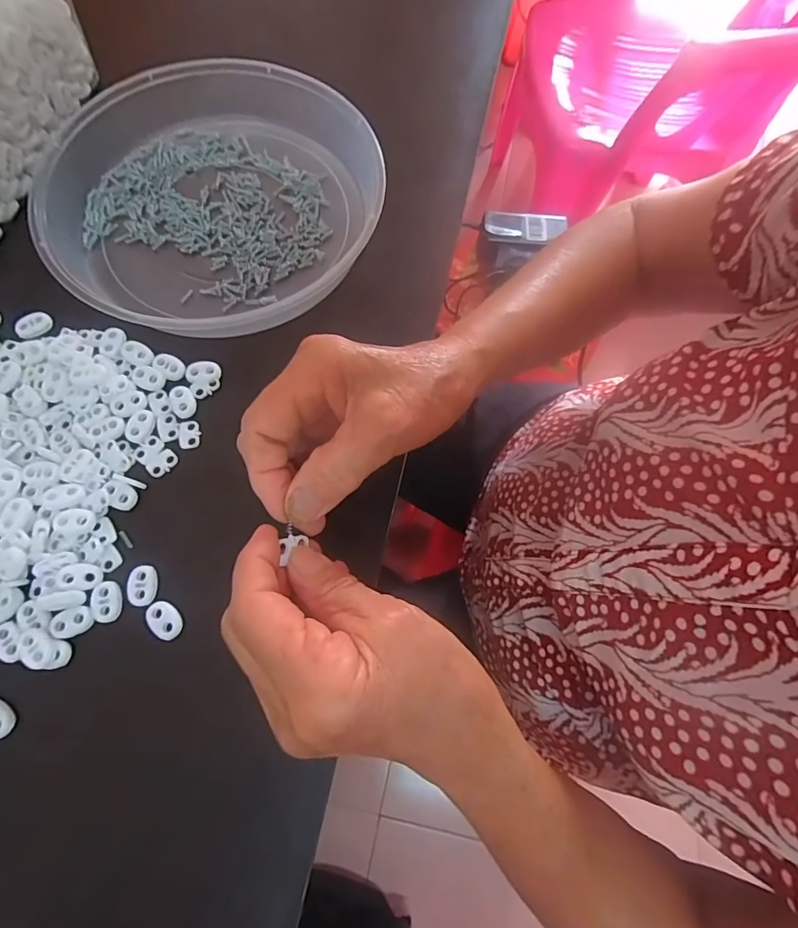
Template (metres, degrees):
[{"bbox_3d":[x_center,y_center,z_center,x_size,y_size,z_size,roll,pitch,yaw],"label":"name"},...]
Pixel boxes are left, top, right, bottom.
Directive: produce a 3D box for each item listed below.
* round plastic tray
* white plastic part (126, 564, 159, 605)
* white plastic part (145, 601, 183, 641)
[{"bbox_3d":[-0.142,-0.205,0.339,0.235,0.035,0.226,1,72,-2],"label":"round plastic tray"},{"bbox_3d":[-0.149,0.070,0.269,0.016,0.004,0.023,-10,72,-5],"label":"white plastic part"},{"bbox_3d":[-0.133,0.089,0.263,0.023,0.004,0.015,36,74,10],"label":"white plastic part"}]

